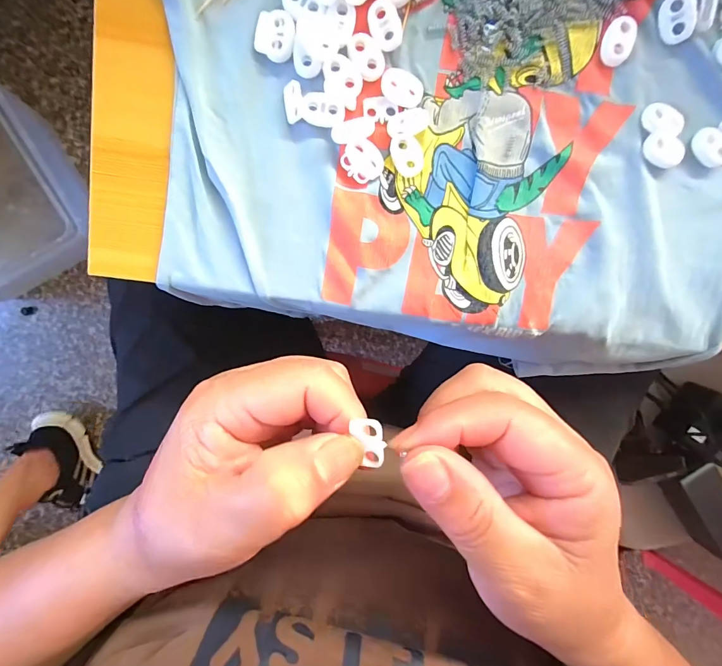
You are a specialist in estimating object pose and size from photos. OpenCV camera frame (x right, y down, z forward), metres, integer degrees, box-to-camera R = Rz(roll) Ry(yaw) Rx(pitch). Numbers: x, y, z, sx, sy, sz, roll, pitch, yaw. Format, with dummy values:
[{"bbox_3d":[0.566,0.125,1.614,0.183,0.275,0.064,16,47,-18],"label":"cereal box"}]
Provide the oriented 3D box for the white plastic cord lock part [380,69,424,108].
[{"bbox_3d":[0.021,-0.126,0.194,0.022,0.006,0.015,18,98,-5],"label":"white plastic cord lock part"}]

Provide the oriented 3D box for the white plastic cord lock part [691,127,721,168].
[{"bbox_3d":[0.191,-0.101,0.204,0.016,0.005,0.023,-30,99,3],"label":"white plastic cord lock part"}]

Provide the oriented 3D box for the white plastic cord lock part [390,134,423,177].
[{"bbox_3d":[0.025,-0.094,0.198,0.015,0.004,0.021,-21,99,1],"label":"white plastic cord lock part"}]

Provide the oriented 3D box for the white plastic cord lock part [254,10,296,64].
[{"bbox_3d":[-0.043,-0.149,0.188,0.020,0.004,0.022,10,99,-4],"label":"white plastic cord lock part"}]

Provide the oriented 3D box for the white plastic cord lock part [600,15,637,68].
[{"bbox_3d":[0.135,-0.153,0.196,0.016,0.004,0.023,10,99,-4],"label":"white plastic cord lock part"}]

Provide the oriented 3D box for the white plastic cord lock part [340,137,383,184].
[{"bbox_3d":[0.001,-0.090,0.197,0.021,0.004,0.019,35,96,-7],"label":"white plastic cord lock part"}]

